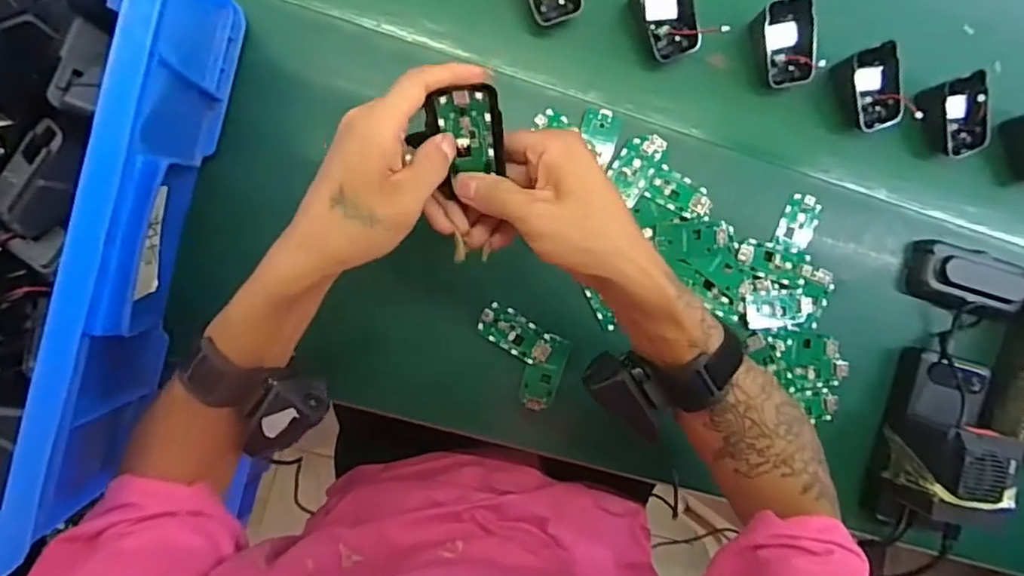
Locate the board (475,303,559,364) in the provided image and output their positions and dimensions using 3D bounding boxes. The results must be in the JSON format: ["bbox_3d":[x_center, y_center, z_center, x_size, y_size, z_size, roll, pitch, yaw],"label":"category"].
[{"bbox_3d":[0.004,0.039,0.490,0.067,0.006,0.033,32,88,-7],"label":"board"}]

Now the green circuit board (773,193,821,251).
[{"bbox_3d":[0.251,-0.057,0.508,0.031,0.005,0.051,27,88,-7],"label":"green circuit board"}]

